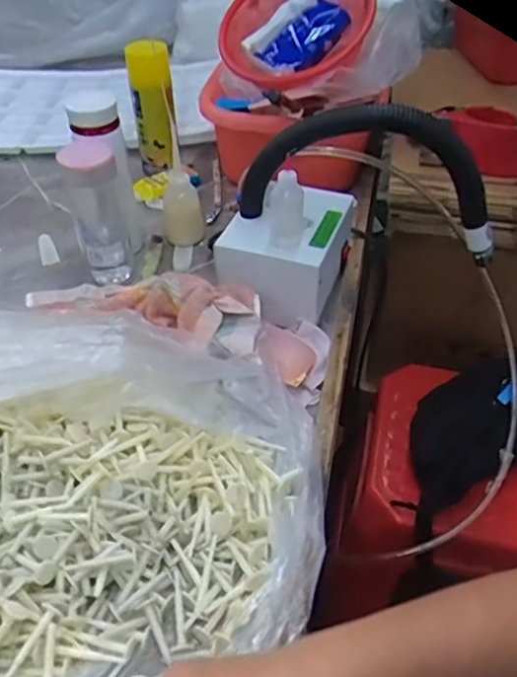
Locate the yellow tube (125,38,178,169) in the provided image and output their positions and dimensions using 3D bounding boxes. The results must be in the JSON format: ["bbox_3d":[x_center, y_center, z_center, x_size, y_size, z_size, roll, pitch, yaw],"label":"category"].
[{"bbox_3d":[-0.161,-0.357,0.930,0.060,0.177,0.061,-9,44,-8],"label":"yellow tube"}]

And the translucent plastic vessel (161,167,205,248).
[{"bbox_3d":[-0.107,-0.182,0.844,0.056,0.099,0.046,-9,44,-8],"label":"translucent plastic vessel"}]

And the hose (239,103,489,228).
[{"bbox_3d":[0.116,-0.187,0.658,0.273,0.140,0.097,0,44,1],"label":"hose"}]

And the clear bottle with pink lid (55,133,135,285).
[{"bbox_3d":[-0.199,-0.159,0.756,0.064,0.186,0.066,-13,45,-13],"label":"clear bottle with pink lid"}]

